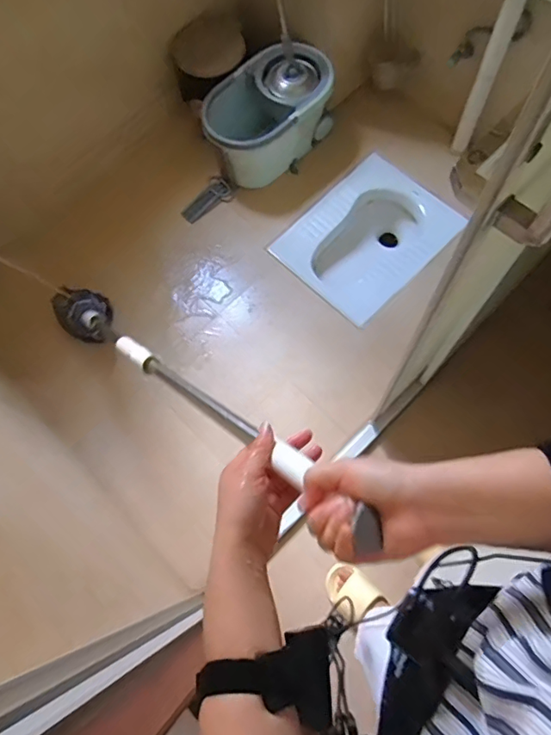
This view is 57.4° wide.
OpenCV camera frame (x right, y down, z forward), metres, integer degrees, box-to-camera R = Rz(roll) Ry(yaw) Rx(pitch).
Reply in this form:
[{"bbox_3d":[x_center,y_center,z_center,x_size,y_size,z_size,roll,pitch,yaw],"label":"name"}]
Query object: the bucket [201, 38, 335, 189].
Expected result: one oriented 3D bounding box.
[{"bbox_3d":[-0.014,-0.808,1.582,0.432,0.253,0.230,-29,73,-4],"label":"bucket"}]

